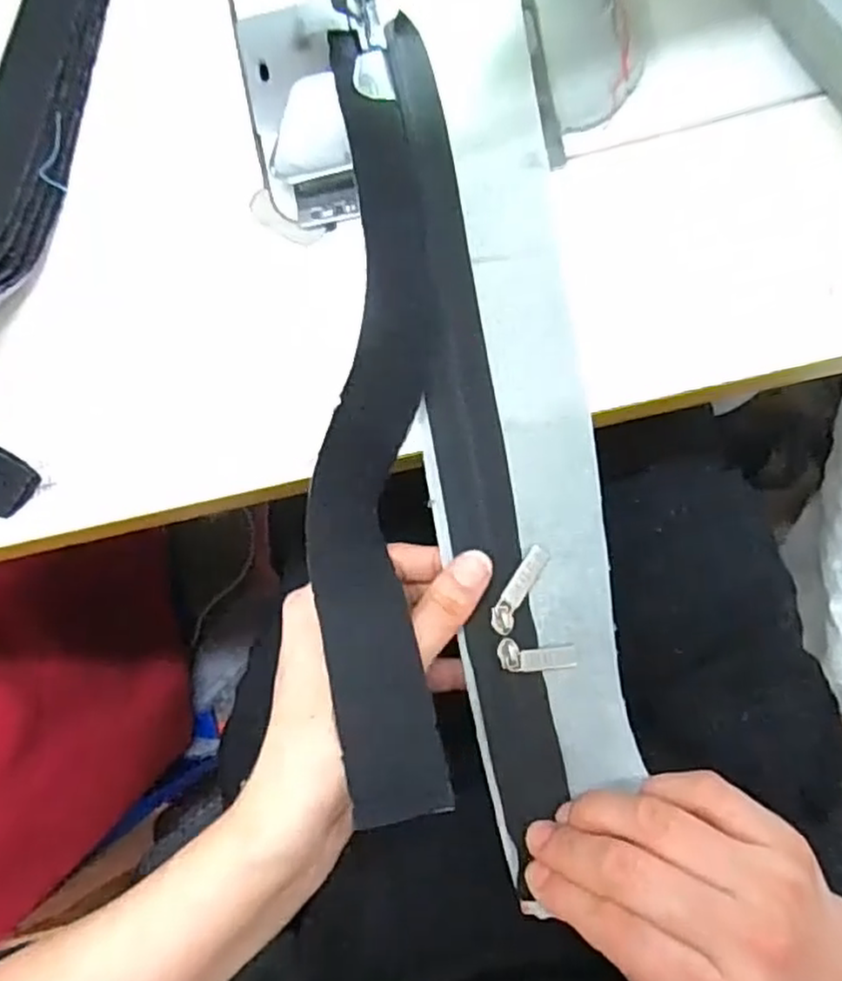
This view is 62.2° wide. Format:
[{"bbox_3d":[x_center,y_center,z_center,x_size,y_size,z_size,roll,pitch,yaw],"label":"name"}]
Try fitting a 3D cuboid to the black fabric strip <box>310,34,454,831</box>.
[{"bbox_3d":[-0.020,-0.031,0.298,0.056,0.046,0.309,-1,81,5],"label":"black fabric strip"}]

